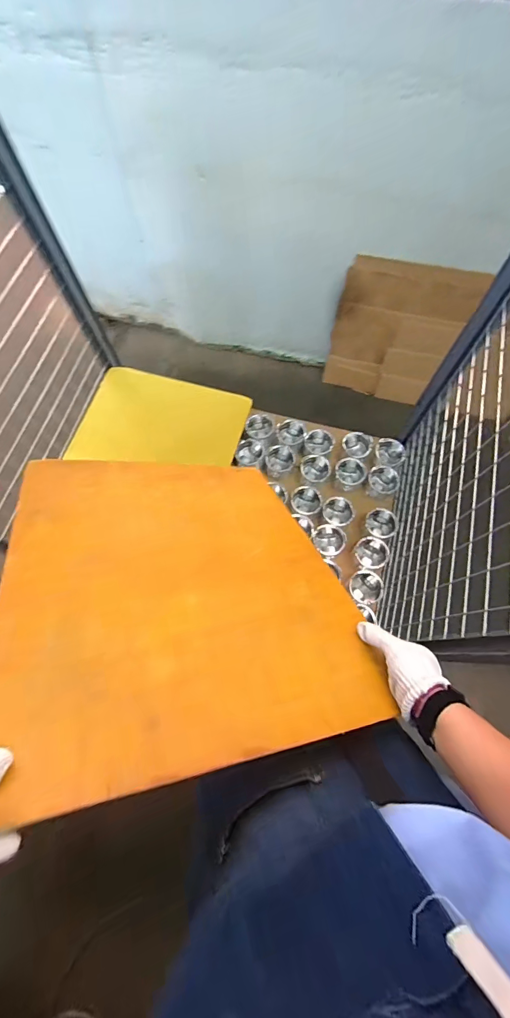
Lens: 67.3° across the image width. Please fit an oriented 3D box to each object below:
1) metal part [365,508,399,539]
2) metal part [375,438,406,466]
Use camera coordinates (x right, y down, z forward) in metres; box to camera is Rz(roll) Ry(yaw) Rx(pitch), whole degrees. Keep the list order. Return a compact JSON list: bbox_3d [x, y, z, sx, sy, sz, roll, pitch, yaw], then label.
[{"bbox_3d":[0.371,0.044,1.132,0.091,0.058,0.087,-2,70,-1],"label":"metal part"},{"bbox_3d":[0.424,-0.180,1.210,0.087,0.069,0.076,-11,70,-4],"label":"metal part"}]

